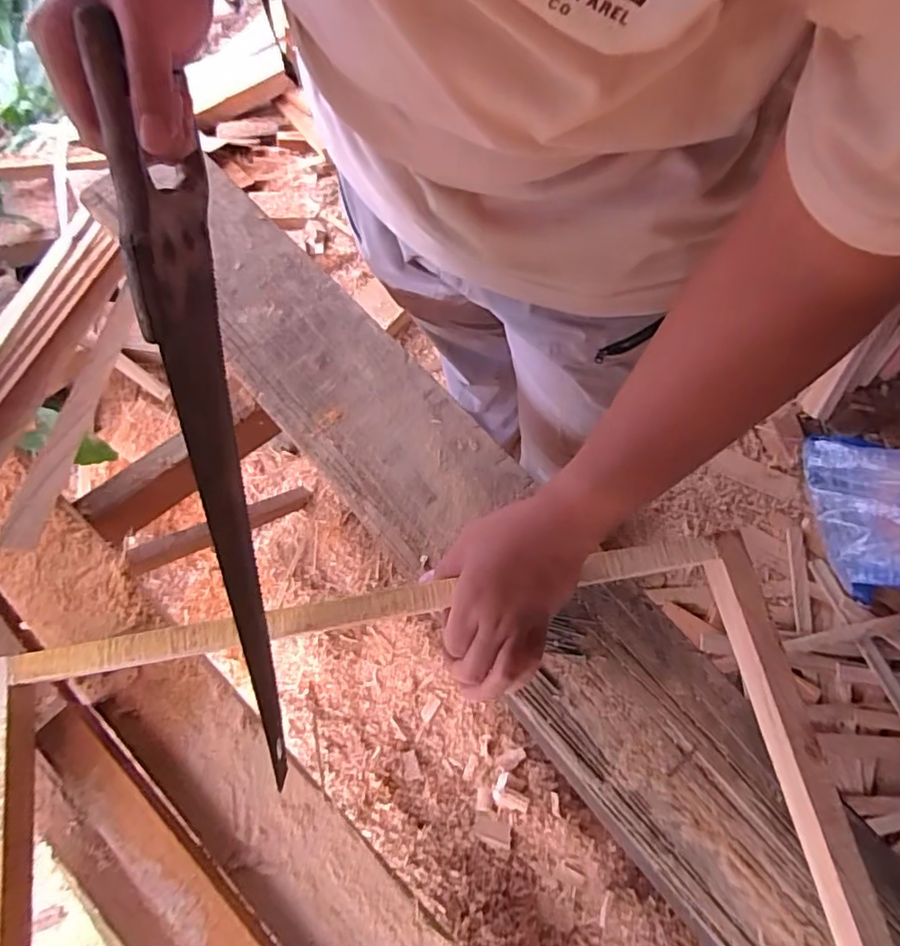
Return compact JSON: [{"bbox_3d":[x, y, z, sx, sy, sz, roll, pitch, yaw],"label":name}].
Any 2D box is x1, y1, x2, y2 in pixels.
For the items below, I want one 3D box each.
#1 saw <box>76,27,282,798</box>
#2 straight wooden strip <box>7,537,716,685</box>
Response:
[{"bbox_3d":[-0.170,-0.012,0.407,0.035,0.105,0.479,-6,107,-2],"label":"saw"},{"bbox_3d":[-0.066,0.112,0.473,0.575,0.009,0.025,-9,73,-2],"label":"straight wooden strip"}]

